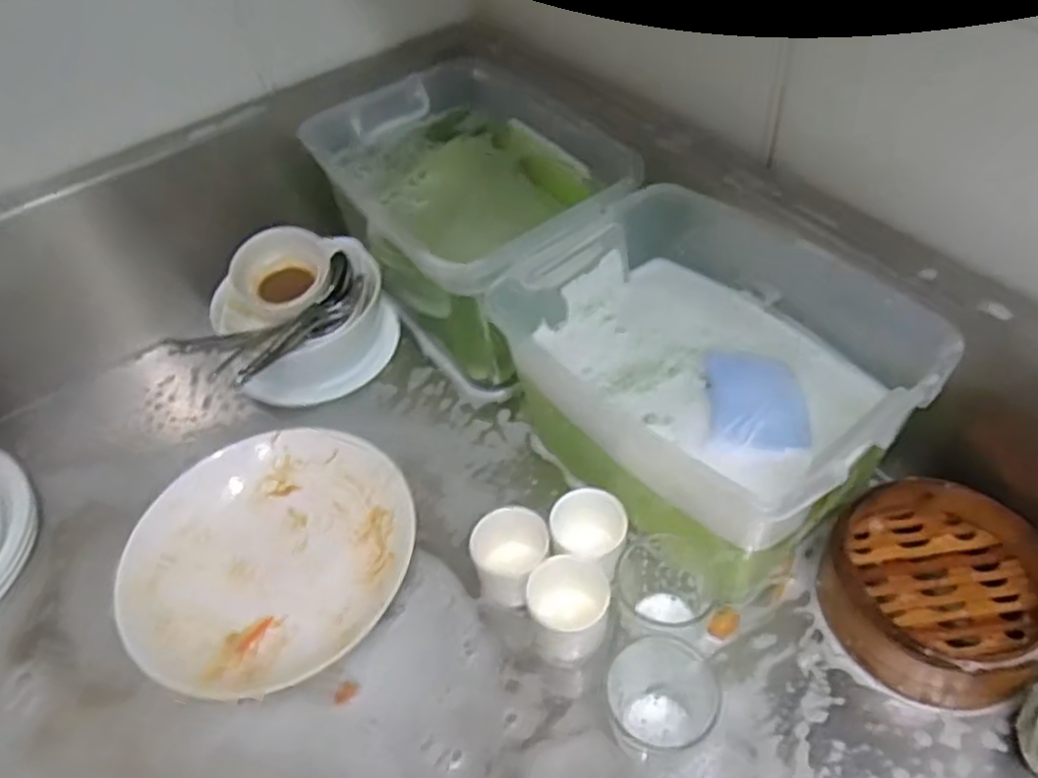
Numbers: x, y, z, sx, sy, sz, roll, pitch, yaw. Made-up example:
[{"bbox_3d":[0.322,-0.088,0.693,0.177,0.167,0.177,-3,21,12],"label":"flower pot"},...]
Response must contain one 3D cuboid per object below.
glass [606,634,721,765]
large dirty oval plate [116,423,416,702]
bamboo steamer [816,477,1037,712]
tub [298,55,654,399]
[{"bbox_3d":[0.103,0.224,0.551,0.070,0.073,0.072,-3,48,3],"label":"glass"},{"bbox_3d":[-0.224,0.148,0.679,0.262,0.036,0.265,32,58,30],"label":"large dirty oval plate"},{"bbox_3d":[0.328,0.157,0.586,0.161,0.079,0.157,-3,48,3],"label":"bamboo steamer"},{"bbox_3d":[-0.046,-0.197,0.871,0.268,0.195,0.373,-31,52,-21],"label":"tub"}]

